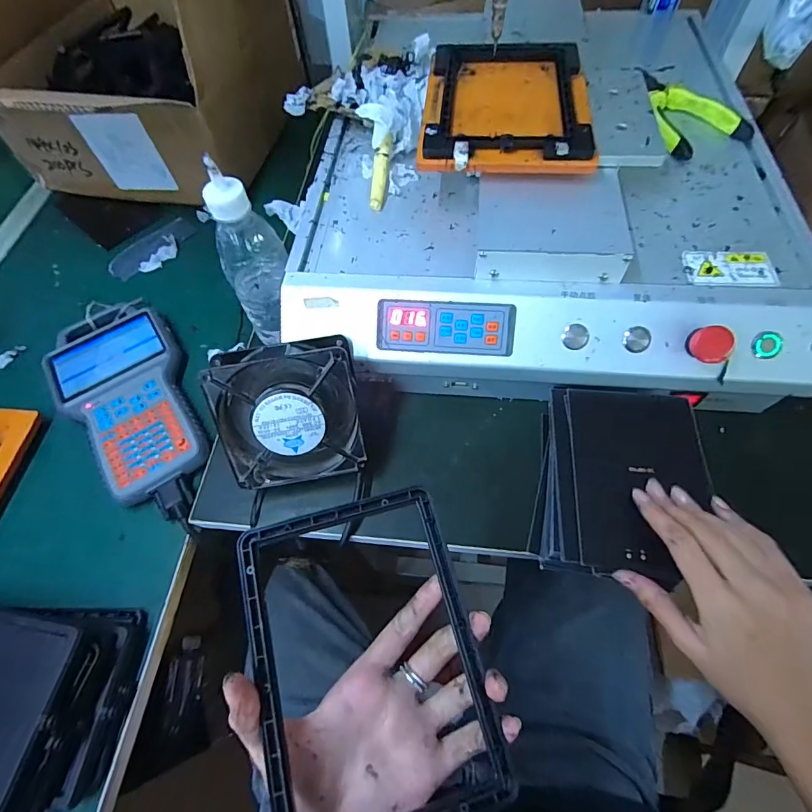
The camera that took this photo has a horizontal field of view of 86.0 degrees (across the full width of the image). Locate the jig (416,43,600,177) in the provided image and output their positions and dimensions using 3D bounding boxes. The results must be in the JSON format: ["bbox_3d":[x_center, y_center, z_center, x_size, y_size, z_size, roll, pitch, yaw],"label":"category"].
[{"bbox_3d":[0.094,-0.286,0.411,0.148,0.019,0.189,4,61,6],"label":"jig"}]

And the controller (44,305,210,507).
[{"bbox_3d":[-0.299,-0.013,0.476,0.125,0.026,0.247,-33,64,-14],"label":"controller"}]

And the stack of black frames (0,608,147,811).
[{"bbox_3d":[-0.323,0.225,0.332,0.201,0.052,0.136,1,61,4],"label":"stack of black frames"}]

